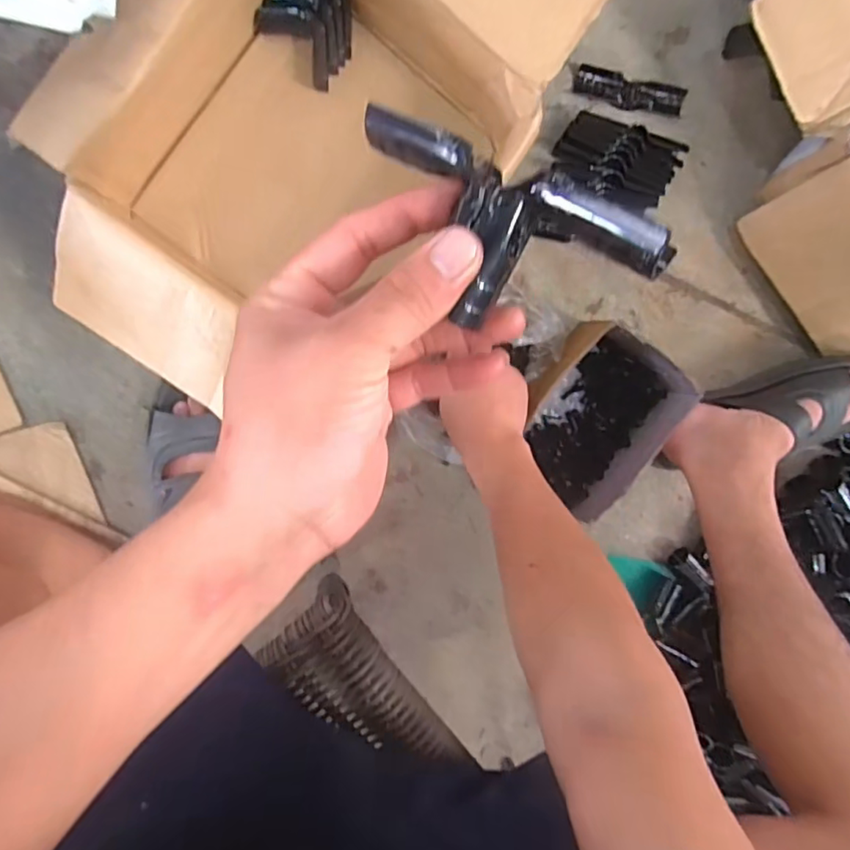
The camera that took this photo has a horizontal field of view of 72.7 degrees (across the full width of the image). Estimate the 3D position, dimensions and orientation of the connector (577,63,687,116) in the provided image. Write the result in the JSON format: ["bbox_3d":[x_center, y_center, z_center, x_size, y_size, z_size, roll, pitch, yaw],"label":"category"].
[{"bbox_3d":[0.233,-0.380,0.660,0.131,0.018,0.036,10,96,-9],"label":"connector"}]

